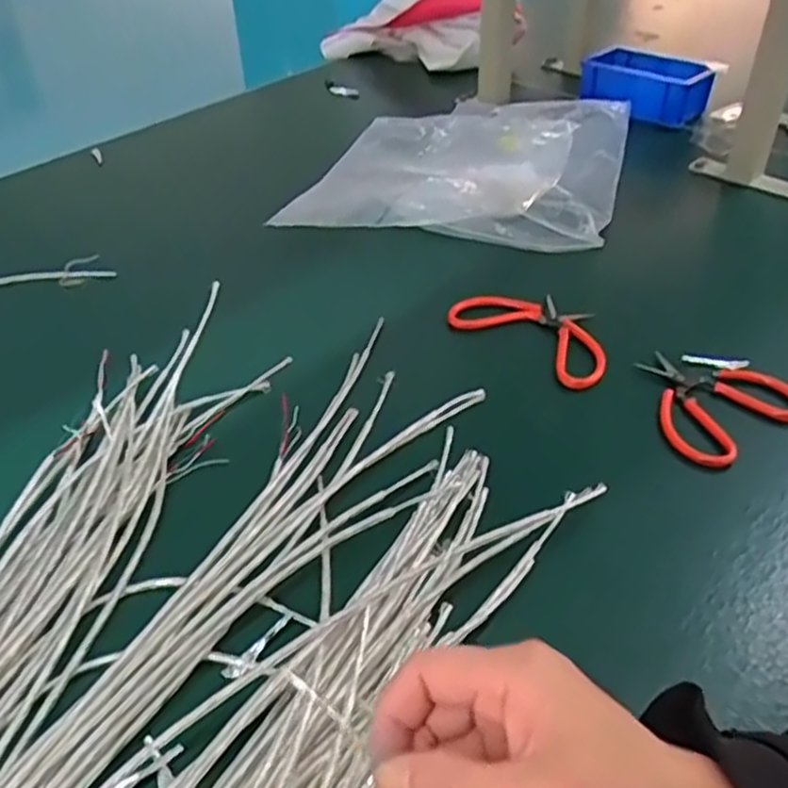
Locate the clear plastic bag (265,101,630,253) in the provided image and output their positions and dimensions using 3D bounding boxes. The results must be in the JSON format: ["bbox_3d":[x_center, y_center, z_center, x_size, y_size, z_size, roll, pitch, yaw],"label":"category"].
[{"bbox_3d":[0.079,-0.237,0.798,0.303,0.037,0.323,10,43,16],"label":"clear plastic bag"}]

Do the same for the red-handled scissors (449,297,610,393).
[{"bbox_3d":[0.116,-0.050,0.606,0.073,0.016,0.138,-33,49,-29],"label":"red-handled scissors"}]

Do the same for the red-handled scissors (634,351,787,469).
[{"bbox_3d":[0.222,0.001,0.536,0.098,0.011,0.103,-24,45,-21],"label":"red-handled scissors"}]

